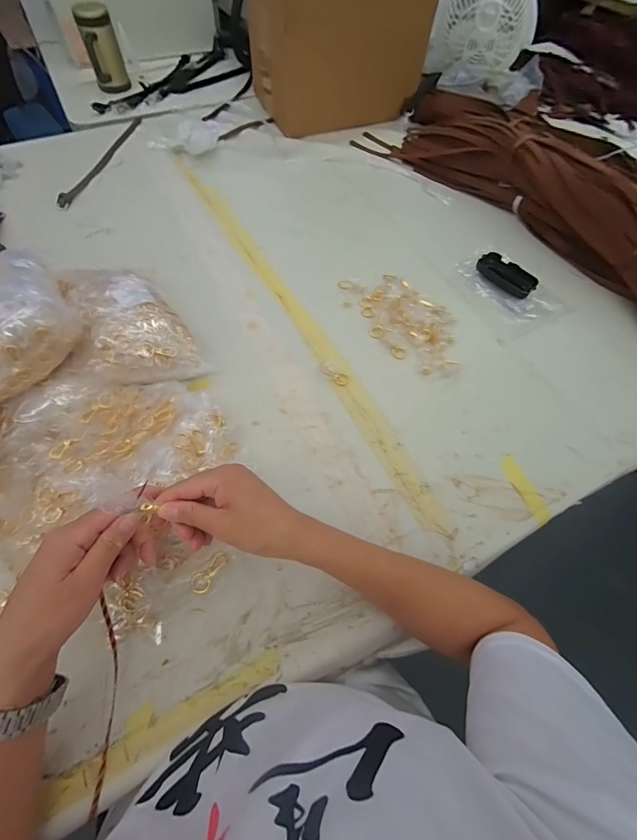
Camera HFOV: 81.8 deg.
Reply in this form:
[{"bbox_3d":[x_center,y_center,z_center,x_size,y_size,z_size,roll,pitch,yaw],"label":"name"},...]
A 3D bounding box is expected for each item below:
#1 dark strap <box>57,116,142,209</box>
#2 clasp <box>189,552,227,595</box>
[{"bbox_3d":[-0.486,-0.594,0.835,0.029,0.009,0.372,12,61,3],"label":"dark strap"},{"bbox_3d":[-0.127,0.179,0.431,0.022,0.006,0.051,33,65,14],"label":"clasp"}]

